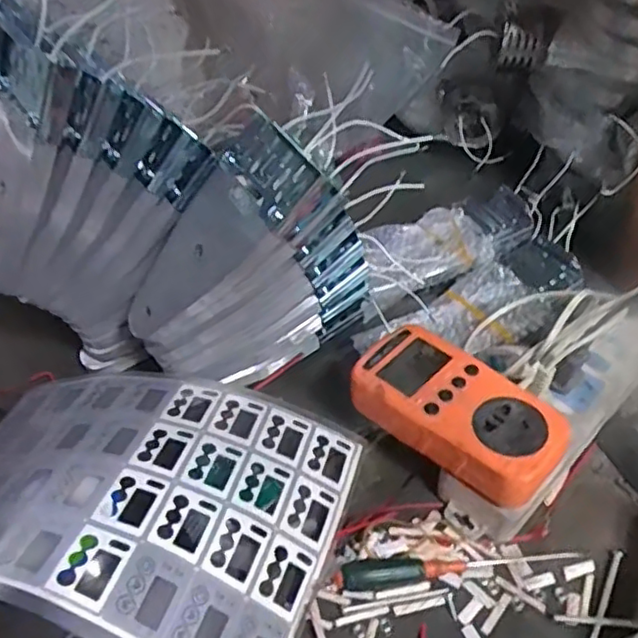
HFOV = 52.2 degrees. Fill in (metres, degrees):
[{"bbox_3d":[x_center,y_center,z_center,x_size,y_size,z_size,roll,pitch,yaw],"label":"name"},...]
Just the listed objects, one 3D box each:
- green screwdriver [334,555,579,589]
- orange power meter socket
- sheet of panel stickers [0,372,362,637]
[{"bbox_3d":[0.080,0.143,0.382,0.142,0.011,0.015,-5,45,-3],"label":"green screwdriver"},{"bbox_3d":[0.085,0.055,0.401,0.130,0.030,0.065,32,55,30],"label":"orange power meter socket"},{"bbox_3d":[-0.114,0.103,0.387,0.247,0.074,0.181,8,47,11],"label":"sheet of panel stickers"}]

